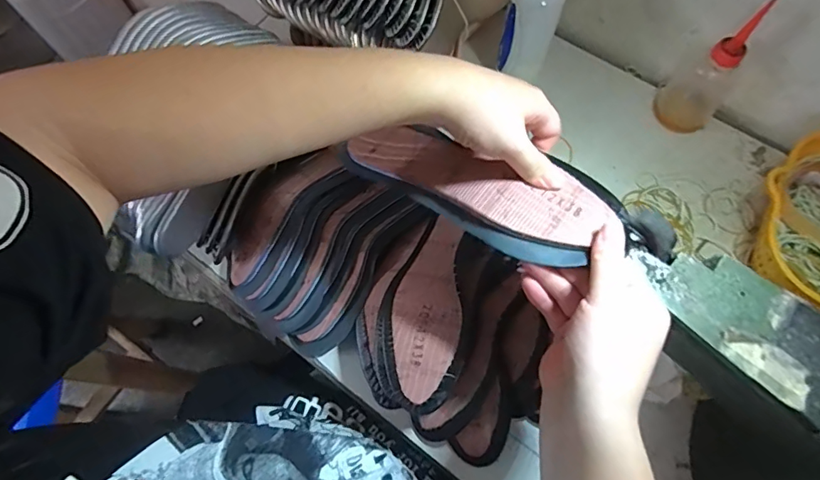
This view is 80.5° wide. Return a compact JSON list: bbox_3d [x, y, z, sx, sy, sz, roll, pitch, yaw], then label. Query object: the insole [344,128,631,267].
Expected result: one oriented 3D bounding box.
[{"bbox_3d":[0.042,-0.052,0.383,0.224,0.026,0.084,26,68,28],"label":"insole"}]

